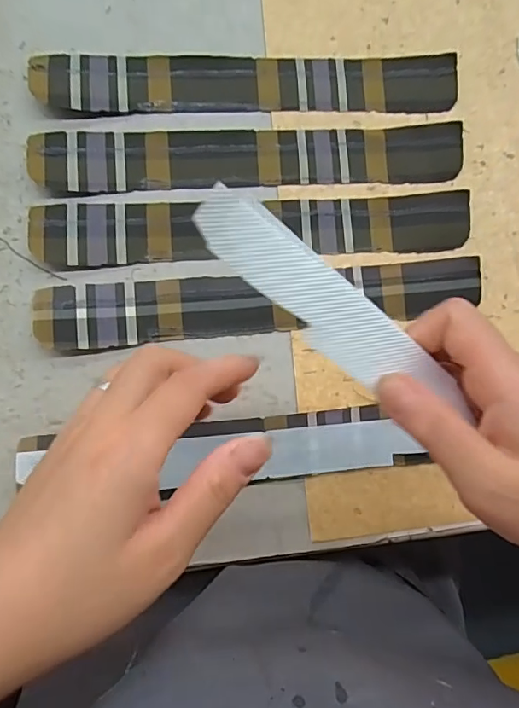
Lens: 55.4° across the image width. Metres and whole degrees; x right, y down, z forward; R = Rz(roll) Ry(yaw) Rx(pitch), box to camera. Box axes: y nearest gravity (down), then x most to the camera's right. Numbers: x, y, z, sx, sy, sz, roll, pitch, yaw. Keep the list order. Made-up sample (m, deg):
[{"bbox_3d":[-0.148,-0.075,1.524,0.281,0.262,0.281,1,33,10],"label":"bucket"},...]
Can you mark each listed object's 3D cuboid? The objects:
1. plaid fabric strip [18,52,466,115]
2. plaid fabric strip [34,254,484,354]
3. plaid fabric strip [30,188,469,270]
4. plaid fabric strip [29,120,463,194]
[{"bbox_3d":[0.000,-0.167,0.303,0.259,0.008,0.035,-5,86,-9],"label":"plaid fabric strip"},{"bbox_3d":[0.008,-0.031,0.290,0.261,0.007,0.037,-6,86,-9],"label":"plaid fabric strip"},{"bbox_3d":[0.003,-0.075,0.294,0.260,0.006,0.036,-4,86,-9],"label":"plaid fabric strip"},{"bbox_3d":[0.001,-0.120,0.299,0.259,0.007,0.036,-6,86,-9],"label":"plaid fabric strip"}]

